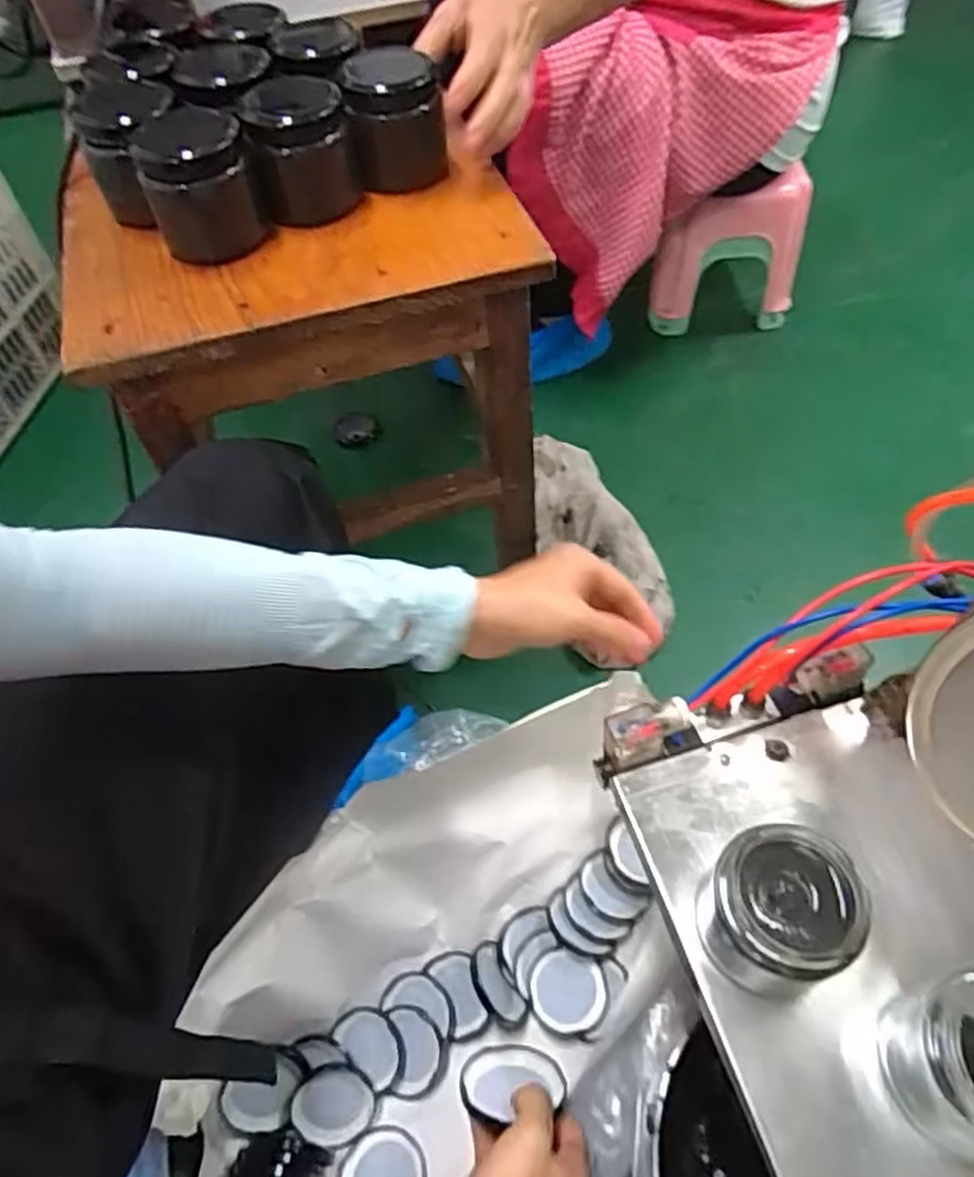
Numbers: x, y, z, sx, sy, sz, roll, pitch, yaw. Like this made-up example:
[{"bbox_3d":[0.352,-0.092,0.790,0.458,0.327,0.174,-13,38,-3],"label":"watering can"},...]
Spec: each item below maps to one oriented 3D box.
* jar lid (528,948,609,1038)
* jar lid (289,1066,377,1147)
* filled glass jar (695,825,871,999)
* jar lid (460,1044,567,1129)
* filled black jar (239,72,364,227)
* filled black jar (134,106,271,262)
[{"bbox_3d":[0.068,0.338,0.624,0.063,0.008,0.062,-2,56,3],"label":"jar lid"},{"bbox_3d":[-0.122,0.414,0.596,0.065,0.007,0.054,11,69,-12],"label":"jar lid"},{"bbox_3d":[0.139,0.156,0.359,0.062,0.066,0.063,10,57,11],"label":"filled glass jar"},{"bbox_3d":[0.015,0.309,0.470,0.070,0.057,0.008,4,89,-20],"label":"jar lid"},{"bbox_3d":[-0.122,-0.285,0.489,0.066,0.065,0.066,-13,56,-4],"label":"filled black jar"},{"bbox_3d":[-0.184,-0.256,0.473,0.063,0.071,0.065,-2,56,3],"label":"filled black jar"}]

